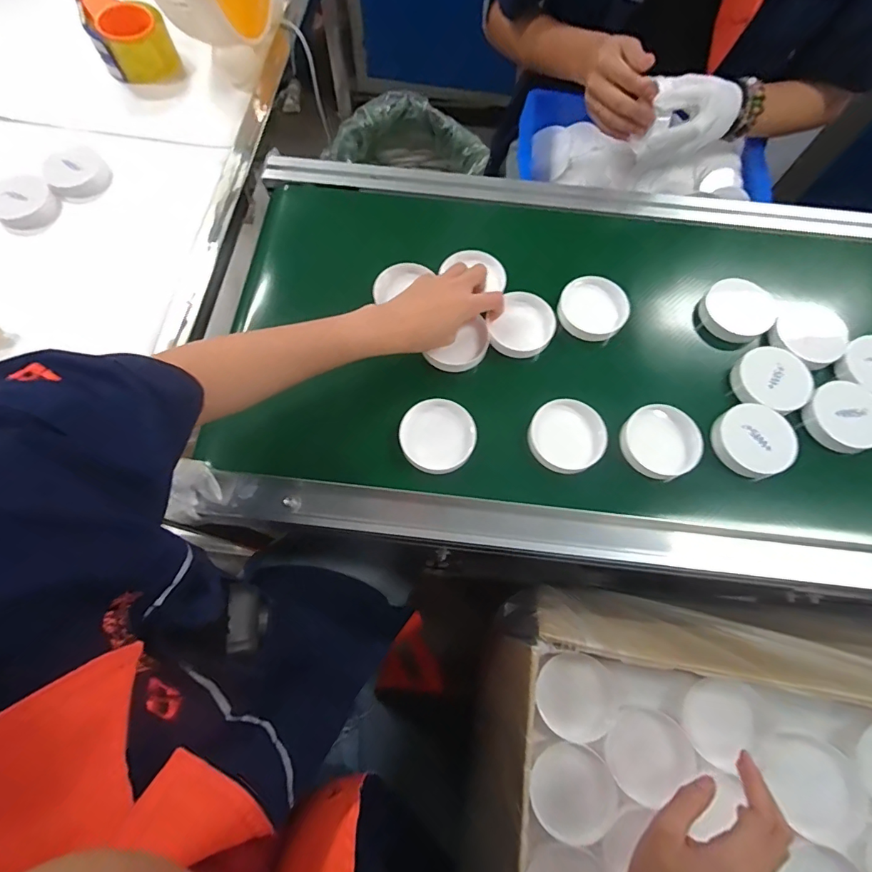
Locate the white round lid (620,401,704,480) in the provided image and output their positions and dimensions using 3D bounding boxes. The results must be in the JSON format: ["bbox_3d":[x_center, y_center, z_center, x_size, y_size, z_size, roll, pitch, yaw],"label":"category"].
[{"bbox_3d":[0.235,0.005,0.479,0.074,0.019,0.076,0,70,-1],"label":"white round lid"}]

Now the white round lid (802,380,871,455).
[{"bbox_3d":[0.446,-0.022,0.496,0.072,0.018,0.073,-4,71,13],"label":"white round lid"}]

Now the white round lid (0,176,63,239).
[{"bbox_3d":[-0.550,-0.308,0.611,0.074,0.030,0.074,0,70,-1],"label":"white round lid"}]

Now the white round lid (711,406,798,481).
[{"bbox_3d":[0.335,0.005,0.482,0.072,0.020,0.076,0,70,-1],"label":"white round lid"}]

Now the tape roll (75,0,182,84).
[{"bbox_3d":[-0.462,-0.610,0.692,0.107,0.064,0.127,-23,72,-9],"label":"tape roll"}]

